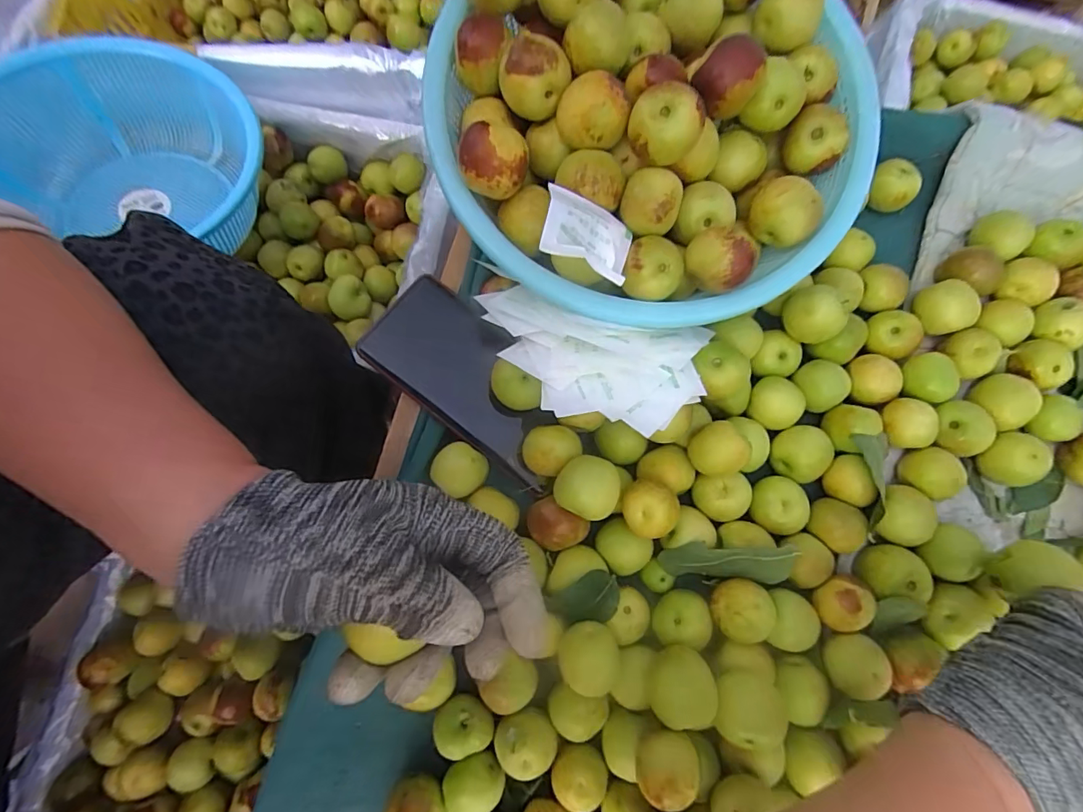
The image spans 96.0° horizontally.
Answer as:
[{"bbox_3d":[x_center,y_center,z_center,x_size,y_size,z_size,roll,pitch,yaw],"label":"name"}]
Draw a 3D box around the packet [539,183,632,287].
[{"bbox_3d":[0.025,-0.092,0.260,0.055,0.006,0.043,18,69,-31],"label":"packet"}]

